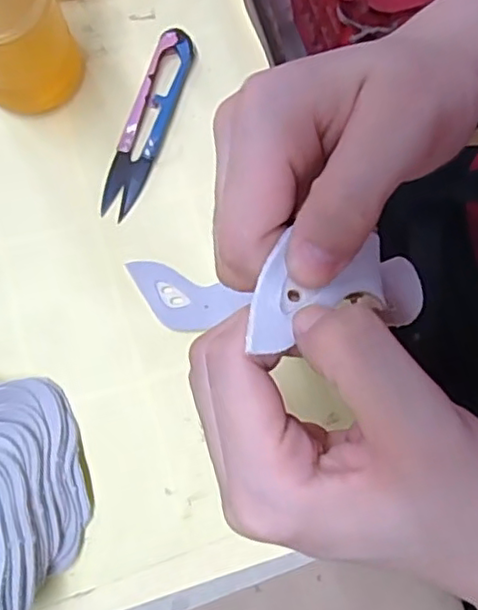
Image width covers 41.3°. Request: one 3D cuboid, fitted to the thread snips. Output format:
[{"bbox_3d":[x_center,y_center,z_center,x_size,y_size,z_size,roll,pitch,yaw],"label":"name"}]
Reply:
[{"bbox_3d":[-0.046,-0.092,0.319,0.020,0.013,0.097,20,79,3],"label":"thread snips"}]

